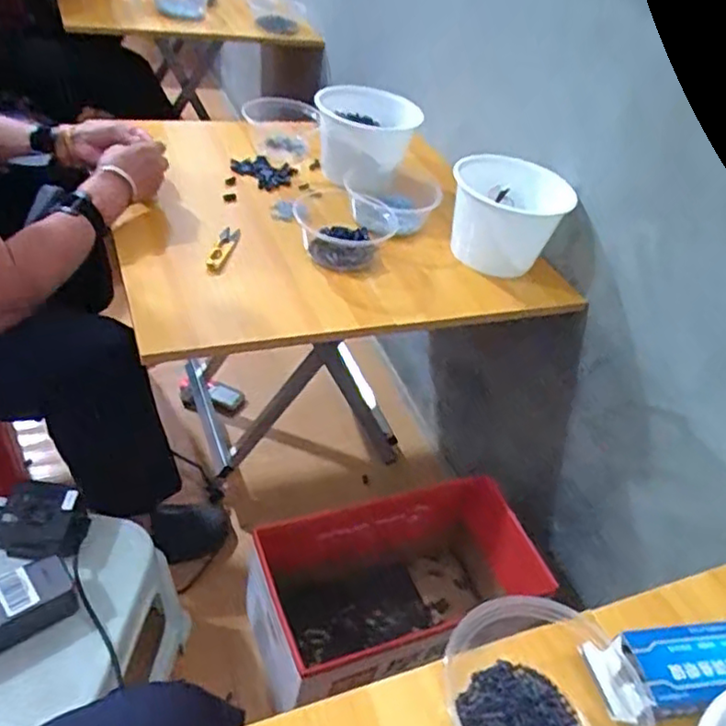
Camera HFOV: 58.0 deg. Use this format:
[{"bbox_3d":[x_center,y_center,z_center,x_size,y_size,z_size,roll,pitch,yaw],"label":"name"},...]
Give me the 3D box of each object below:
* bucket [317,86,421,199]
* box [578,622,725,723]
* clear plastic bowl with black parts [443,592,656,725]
[{"bbox_3d":[0.015,-0.352,1.061,0.144,0.122,0.186,-5,45,-19],"label":"bucket"},{"bbox_3d":[0.260,0.233,0.499,0.177,0.031,0.058,1,43,-13],"label":"box"},{"bbox_3d":[0.138,0.230,0.450,0.138,0.050,0.132,7,42,-6],"label":"clear plastic bowl with black parts"}]

